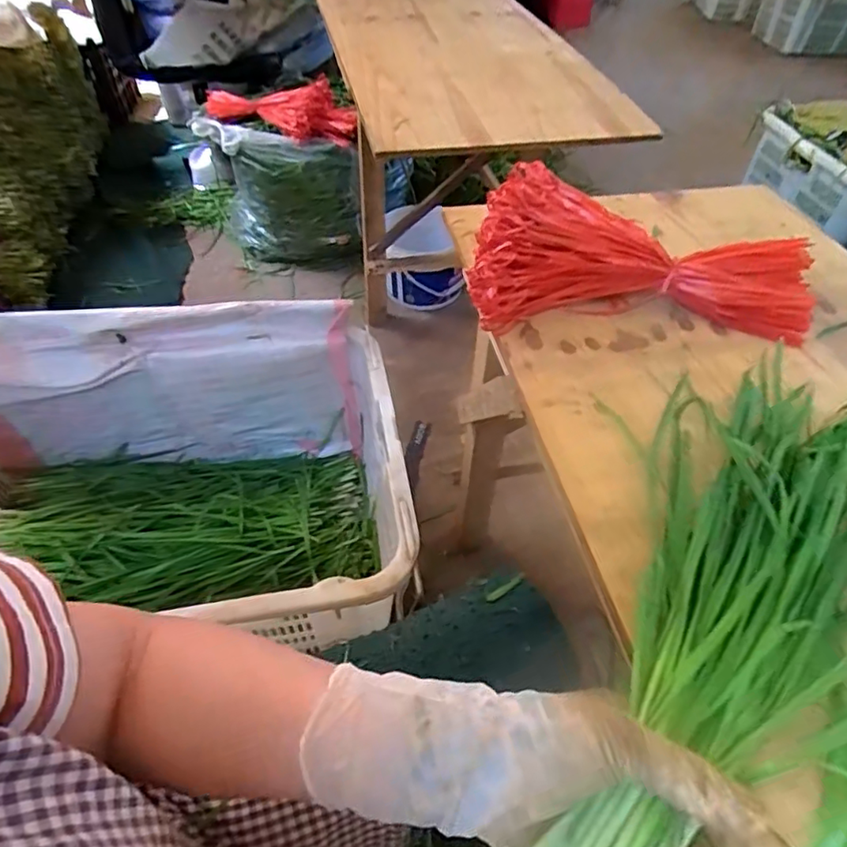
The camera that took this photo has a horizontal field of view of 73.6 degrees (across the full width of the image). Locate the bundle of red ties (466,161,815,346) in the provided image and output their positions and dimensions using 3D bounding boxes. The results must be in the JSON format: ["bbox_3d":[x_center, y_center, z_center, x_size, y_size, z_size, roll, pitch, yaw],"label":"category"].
[{"bbox_3d":[0.215,-0.177,0.575,0.331,0.082,0.170,3,49,1],"label":"bundle of red ties"}]

